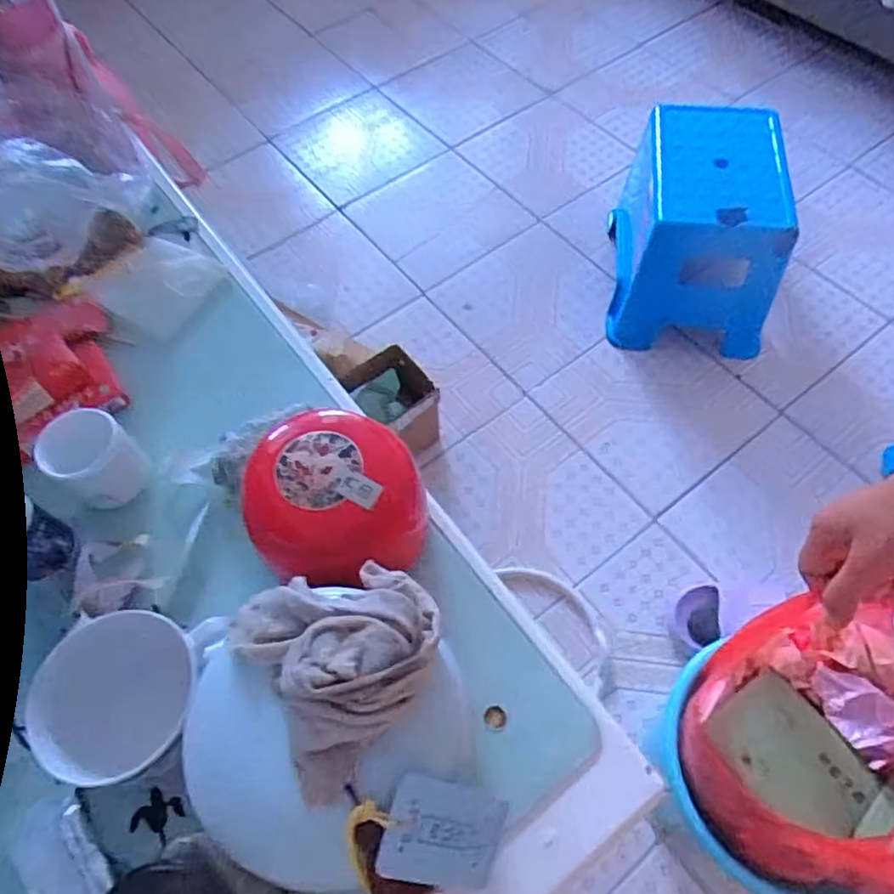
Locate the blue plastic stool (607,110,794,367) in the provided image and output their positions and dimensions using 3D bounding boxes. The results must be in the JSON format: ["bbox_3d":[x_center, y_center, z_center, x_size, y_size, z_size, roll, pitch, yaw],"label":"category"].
[{"bbox_3d":[0.422,-0.364,1.113,0.251,0.275,0.317,5,62,6],"label":"blue plastic stool"}]

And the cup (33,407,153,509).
[{"bbox_3d":[-0.289,0.012,0.543,0.067,0.063,0.062,-1,61,2],"label":"cup"}]

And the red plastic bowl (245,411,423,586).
[{"bbox_3d":[-0.088,0.038,0.503,0.131,0.097,0.127,-1,61,2],"label":"red plastic bowl"}]

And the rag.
[{"bbox_3d":[-0.061,0.114,0.383,0.112,0.059,0.132,-31,64,-14],"label":"rag"}]

